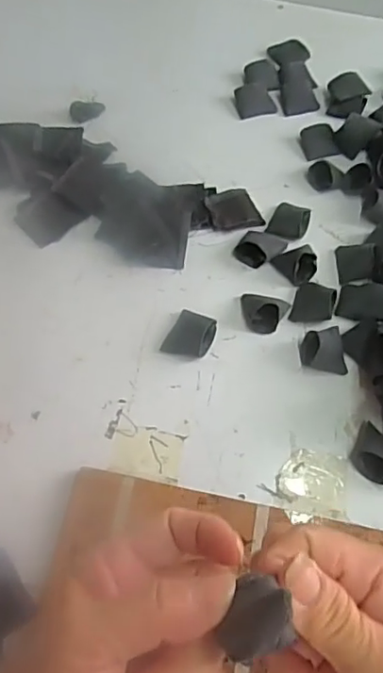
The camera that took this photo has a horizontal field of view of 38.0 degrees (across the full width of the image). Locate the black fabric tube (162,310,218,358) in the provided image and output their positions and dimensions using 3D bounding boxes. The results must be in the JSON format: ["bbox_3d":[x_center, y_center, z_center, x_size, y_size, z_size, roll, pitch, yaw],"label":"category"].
[{"bbox_3d":[0.000,-0.001,0.483,0.036,0.015,0.041,25,63,10],"label":"black fabric tube"}]

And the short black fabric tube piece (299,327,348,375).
[{"bbox_3d":[0.114,0.011,0.477,0.036,0.025,0.038,2,62,-3],"label":"short black fabric tube piece"}]

